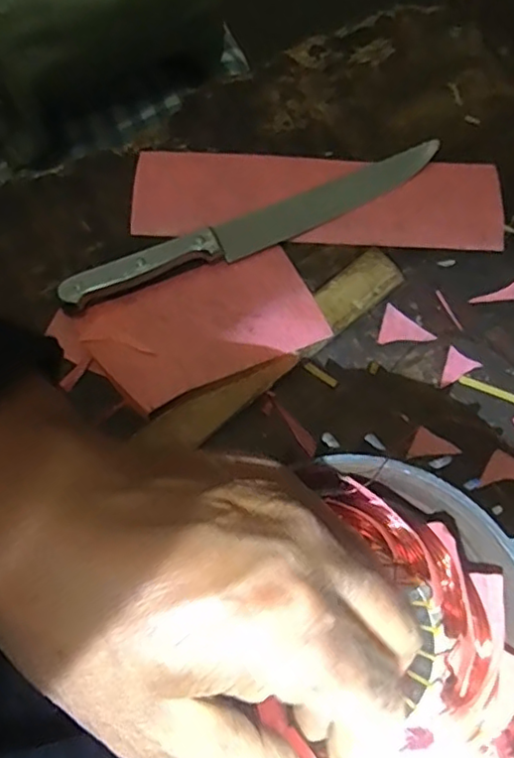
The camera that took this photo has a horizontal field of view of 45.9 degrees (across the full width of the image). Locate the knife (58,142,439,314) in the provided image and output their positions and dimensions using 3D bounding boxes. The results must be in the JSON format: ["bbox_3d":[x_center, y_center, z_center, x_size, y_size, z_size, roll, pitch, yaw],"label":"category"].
[{"bbox_3d":[0.002,-0.111,0.431,0.291,0.022,0.031,-25,74,-8],"label":"knife"}]

